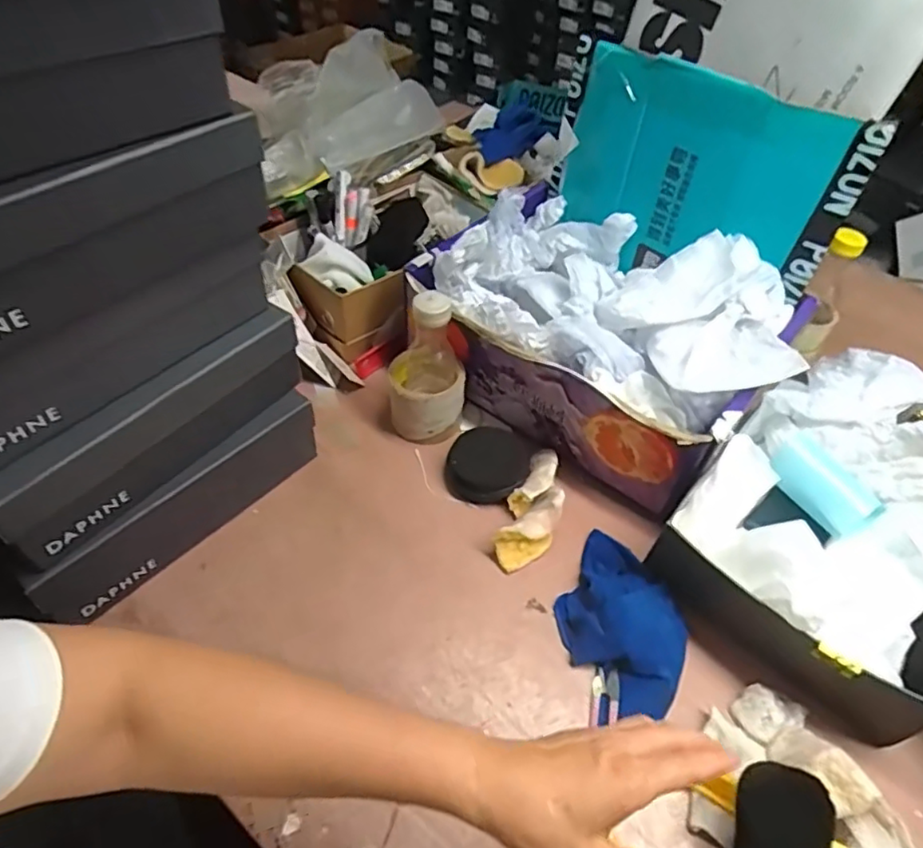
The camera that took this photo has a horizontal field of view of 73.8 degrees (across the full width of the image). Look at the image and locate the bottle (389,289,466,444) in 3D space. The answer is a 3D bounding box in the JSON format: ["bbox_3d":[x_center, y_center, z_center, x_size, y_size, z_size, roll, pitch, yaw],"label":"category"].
[{"bbox_3d":[-0.040,-0.063,0.696,0.088,0.177,0.071,2,48,-2],"label":"bottle"}]

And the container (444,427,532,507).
[{"bbox_3d":[0.032,0.047,0.710,0.090,0.025,0.099,2,48,-2],"label":"container"}]

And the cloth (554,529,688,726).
[{"bbox_3d":[0.151,0.182,0.591,0.112,0.036,0.172,-16,51,-17],"label":"cloth"}]

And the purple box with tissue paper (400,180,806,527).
[{"bbox_3d":[0.169,-0.122,0.734,0.288,0.175,0.391,-35,59,-29],"label":"purple box with tissue paper"}]

